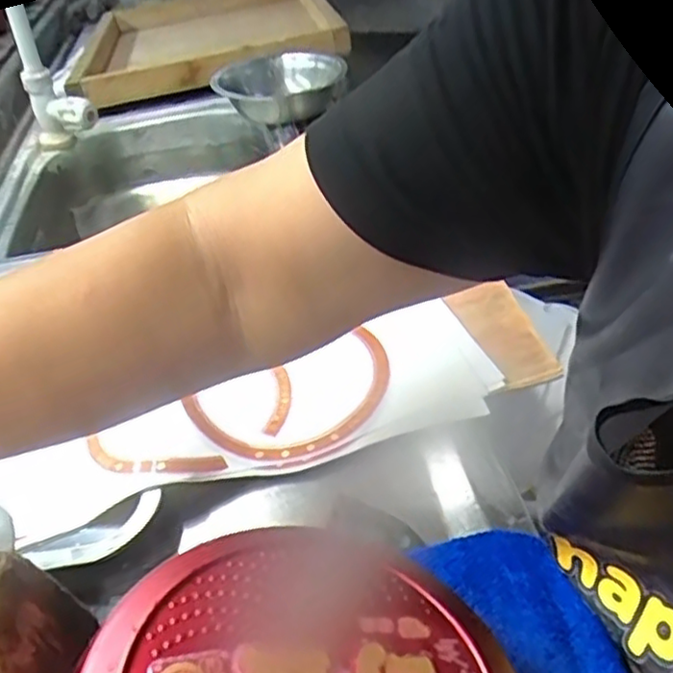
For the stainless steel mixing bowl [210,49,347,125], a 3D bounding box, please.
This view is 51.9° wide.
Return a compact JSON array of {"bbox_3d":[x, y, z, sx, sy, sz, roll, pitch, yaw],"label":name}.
[{"bbox_3d":[-0.069,-0.320,0.879,0.154,0.054,0.136,-6,38,-1],"label":"stainless steel mixing bowl"}]

